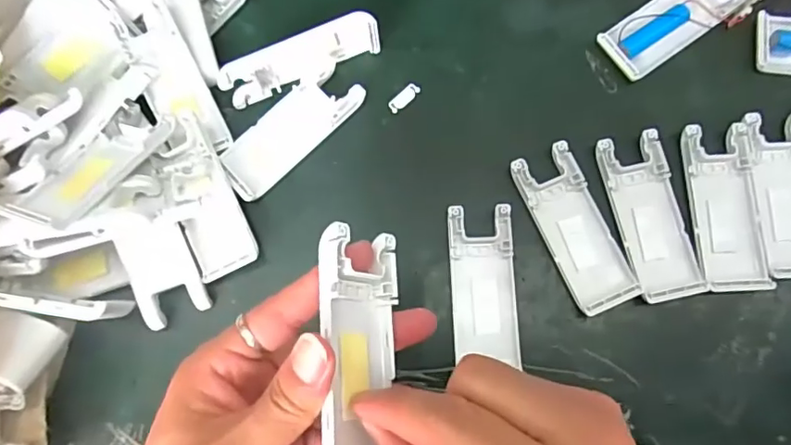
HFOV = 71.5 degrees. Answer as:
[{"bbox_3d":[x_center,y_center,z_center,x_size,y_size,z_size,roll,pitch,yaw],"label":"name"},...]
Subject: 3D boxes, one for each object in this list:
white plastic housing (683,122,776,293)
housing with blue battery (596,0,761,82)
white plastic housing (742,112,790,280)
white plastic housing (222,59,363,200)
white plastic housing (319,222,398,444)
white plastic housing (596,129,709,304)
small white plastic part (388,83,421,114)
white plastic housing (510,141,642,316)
[{"bbox_3d":[0.204,-0.010,0.337,0.040,0.009,0.102,-3,79,0],"label":"white plastic housing"},{"bbox_3d":[0.185,-0.133,0.361,0.101,0.015,0.042,-33,80,-5],"label":"housing with blue battery"},{"bbox_3d":[0.242,-0.018,0.337,0.039,0.010,0.102,-3,79,0],"label":"white plastic housing"},{"bbox_3d":[-0.069,-0.061,0.361,0.101,0.006,0.038,-43,82,-7],"label":"white plastic housing"},{"bbox_3d":[-0.014,0.054,0.231,0.012,0.039,0.101,-15,68,36],"label":"white plastic housing"},{"bbox_3d":[0.159,-0.004,0.342,0.041,0.009,0.102,-12,79,-2],"label":"white plastic housing"},{"bbox_3d":[0.006,-0.084,0.366,0.025,0.004,0.009,-44,82,-7],"label":"small white plastic part"},{"bbox_3d":[0.112,0.003,0.341,0.040,0.008,0.102,-23,80,-4],"label":"white plastic housing"}]

